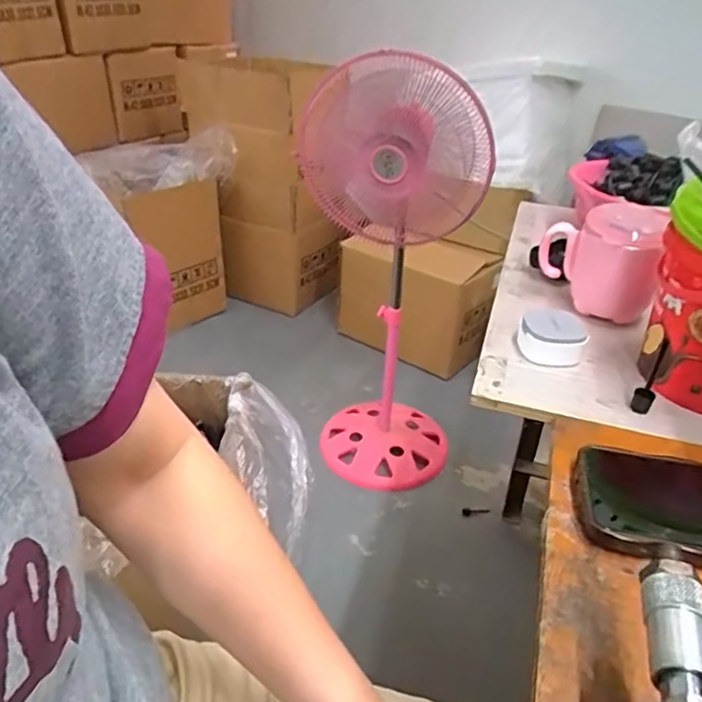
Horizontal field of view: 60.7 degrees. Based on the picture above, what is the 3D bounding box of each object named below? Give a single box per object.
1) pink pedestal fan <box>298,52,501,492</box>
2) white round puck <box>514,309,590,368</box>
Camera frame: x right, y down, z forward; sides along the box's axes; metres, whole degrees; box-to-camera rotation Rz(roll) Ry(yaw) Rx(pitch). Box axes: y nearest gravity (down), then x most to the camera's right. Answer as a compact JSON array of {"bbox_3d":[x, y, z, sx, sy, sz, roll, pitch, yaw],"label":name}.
[{"bbox_3d":[0.067,-0.121,1.221,0.334,0.839,0.257,6,33,5],"label":"pink pedestal fan"},{"bbox_3d":[0.175,-0.013,0.521,0.055,0.035,0.050,2,33,-1],"label":"white round puck"}]

